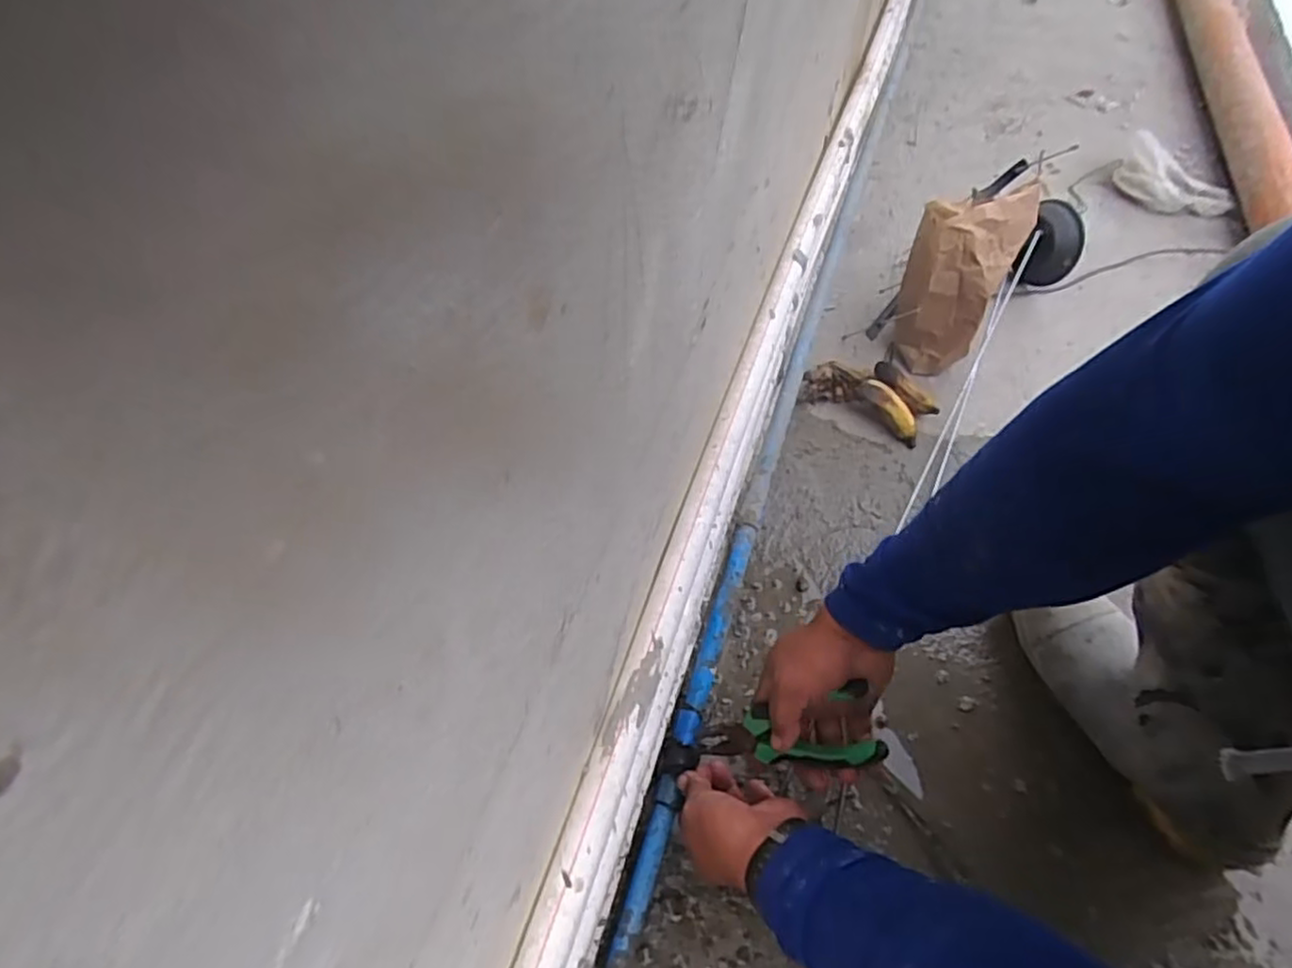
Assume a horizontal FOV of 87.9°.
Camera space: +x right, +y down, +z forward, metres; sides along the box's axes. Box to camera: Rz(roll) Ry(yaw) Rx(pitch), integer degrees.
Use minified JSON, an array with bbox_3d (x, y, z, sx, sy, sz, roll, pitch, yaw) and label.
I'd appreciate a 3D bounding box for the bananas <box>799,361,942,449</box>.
[{"bbox_3d":[0.297,-0.124,0.889,0.162,0.041,0.094,25,60,16],"label":"bananas"}]

